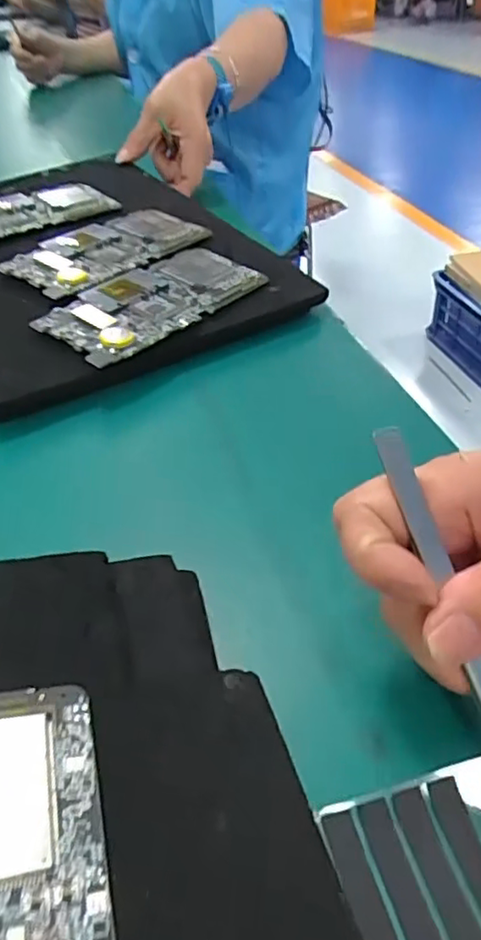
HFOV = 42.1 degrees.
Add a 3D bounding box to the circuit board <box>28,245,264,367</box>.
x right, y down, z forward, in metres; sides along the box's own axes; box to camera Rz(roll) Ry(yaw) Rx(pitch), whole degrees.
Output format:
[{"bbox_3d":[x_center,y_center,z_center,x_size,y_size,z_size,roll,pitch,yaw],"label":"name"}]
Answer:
[{"bbox_3d":[-0.058,-0.117,0.421,0.074,0.006,0.150,35,53,24],"label":"circuit board"}]

